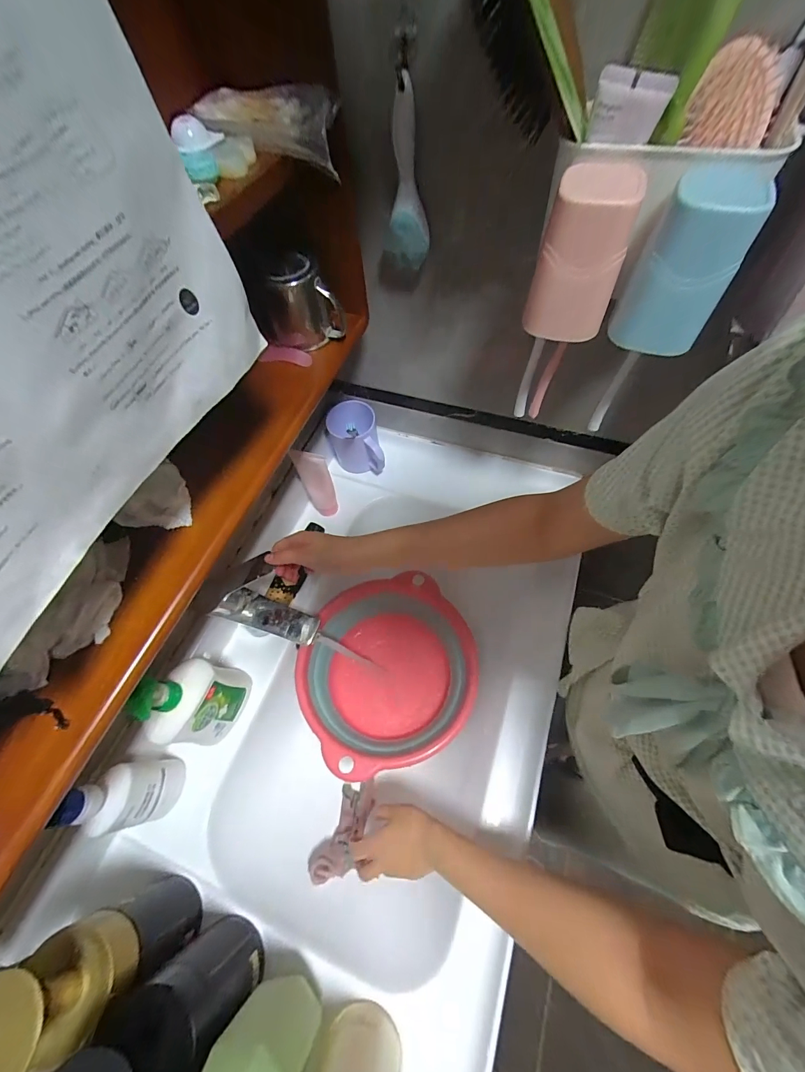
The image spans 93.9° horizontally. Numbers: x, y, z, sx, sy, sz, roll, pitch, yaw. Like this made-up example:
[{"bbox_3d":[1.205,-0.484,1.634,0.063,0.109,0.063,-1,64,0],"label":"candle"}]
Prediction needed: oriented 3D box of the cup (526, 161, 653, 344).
[{"bbox_3d":[0.138,-0.213,0.291,0.064,0.096,0.052,14,63,11],"label":"cup"}]

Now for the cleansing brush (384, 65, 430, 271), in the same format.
[{"bbox_3d":[0.001,-0.342,0.370,0.046,0.134,0.023,-12,62,-3],"label":"cleansing brush"}]

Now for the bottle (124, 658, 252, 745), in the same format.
[{"bbox_3d":[-0.248,0.198,0.452,0.047,0.170,0.095,9,63,8],"label":"bottle"}]

